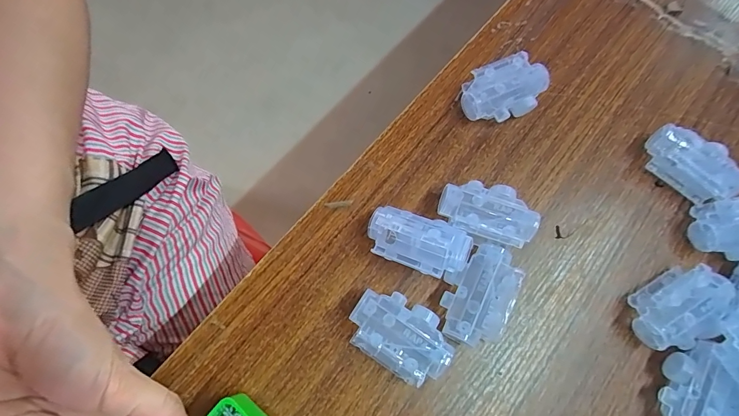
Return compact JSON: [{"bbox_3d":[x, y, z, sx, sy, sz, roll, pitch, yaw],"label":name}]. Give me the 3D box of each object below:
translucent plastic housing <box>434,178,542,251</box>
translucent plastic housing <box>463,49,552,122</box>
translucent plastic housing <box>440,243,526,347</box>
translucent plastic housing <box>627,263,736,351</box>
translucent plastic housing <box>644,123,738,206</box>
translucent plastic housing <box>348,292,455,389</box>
[{"bbox_3d":[0.087,0.005,0.291,0.071,0.027,0.043,19,73,3],"label":"translucent plastic housing"},{"bbox_3d":[0.111,-0.095,0.318,0.069,0.033,0.040,-17,74,-8],"label":"translucent plastic housing"},{"bbox_3d":[0.075,0.061,0.275,0.044,0.028,0.067,24,73,5],"label":"translucent plastic housing"},{"bbox_3d":[0.218,0.069,0.276,0.064,0.025,0.042,-29,76,-11],"label":"translucent plastic housing"},{"bbox_3d":[0.258,-0.036,0.315,0.072,0.026,0.038,39,75,9],"label":"translucent plastic housing"},{"bbox_3d":[0.021,0.085,0.265,0.069,0.028,0.045,34,74,8],"label":"translucent plastic housing"}]

